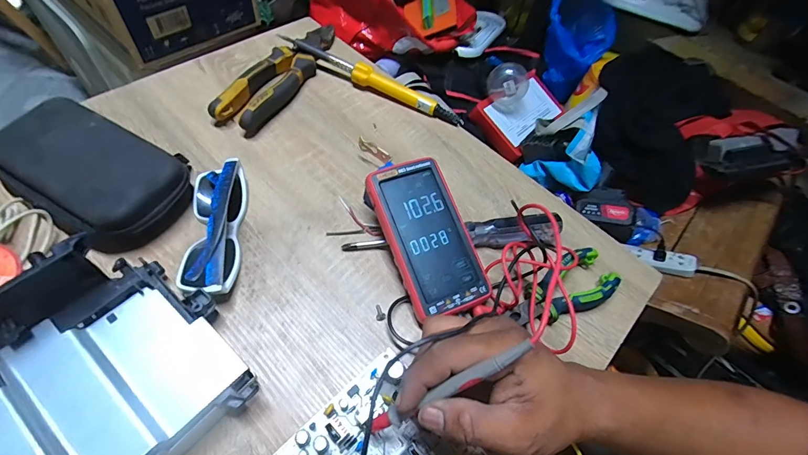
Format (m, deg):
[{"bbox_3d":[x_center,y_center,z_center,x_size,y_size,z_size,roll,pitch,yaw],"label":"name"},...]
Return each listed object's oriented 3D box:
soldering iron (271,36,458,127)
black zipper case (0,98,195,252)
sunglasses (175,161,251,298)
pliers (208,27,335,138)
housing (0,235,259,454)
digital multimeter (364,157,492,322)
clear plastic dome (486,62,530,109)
[{"bbox_3d":[-0.045,-0.195,0.508,0.261,0.035,0.020,23,57,8],"label":"soldering iron"},{"bbox_3d":[-0.296,-0.052,0.367,0.178,0.058,0.104,31,58,13],"label":"black zipper case"},{"bbox_3d":[-0.178,-0.003,0.354,0.048,0.042,0.138,-3,57,-10],"label":"sunglasses"},{"bbox_3d":[-0.157,-0.203,0.503,0.057,0.031,0.226,21,57,6],"label":"pliers"},{"bbox_3d":[-0.214,0.113,0.244,0.137,0.101,0.184,37,60,16],"label":"housing"},{"bbox_3d":[0.021,0.009,0.362,0.075,0.021,0.147,-19,77,-17],"label":"digital multimeter"},{"bbox_3d":[0.251,-0.341,0.941,0.095,0.095,0.086,23,57,7],"label":"clear plastic dome"}]

